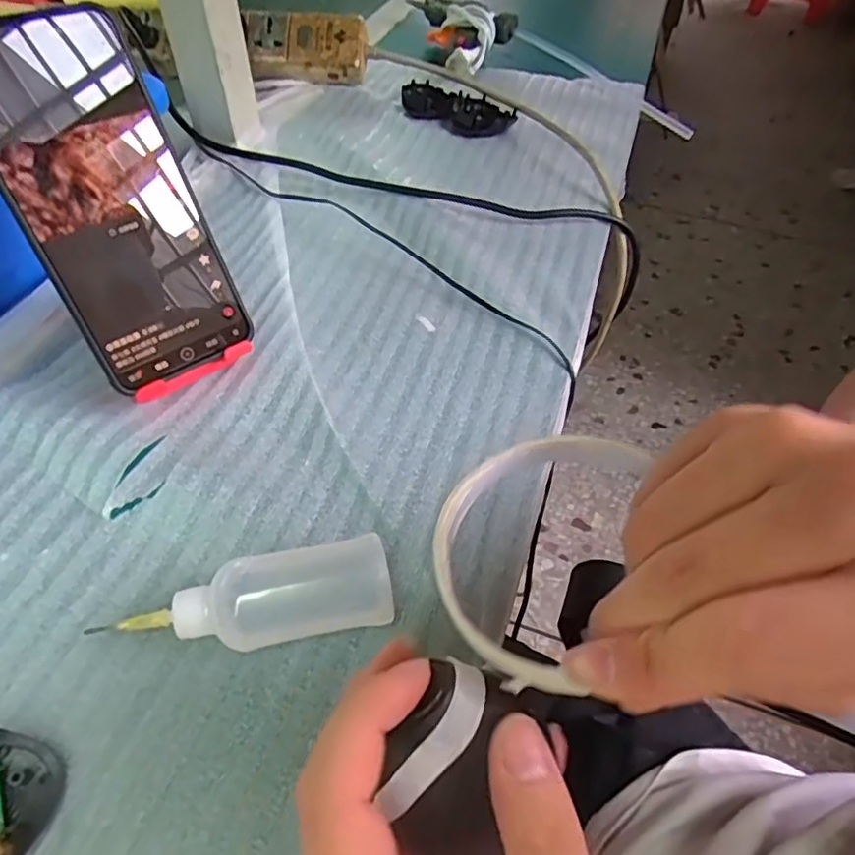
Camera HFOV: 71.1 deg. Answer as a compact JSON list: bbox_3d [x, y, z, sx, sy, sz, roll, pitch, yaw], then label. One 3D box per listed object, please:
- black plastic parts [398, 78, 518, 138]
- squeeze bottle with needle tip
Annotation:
[{"bbox_3d":[0.027,-0.300,0.563,0.105,0.018,0.058,32,56,21],"label":"black plastic parts"},{"bbox_3d":[-0.068,0.074,0.248,0.104,0.027,0.033,-10,52,-11],"label":"squeeze bottle with needle tip"}]

